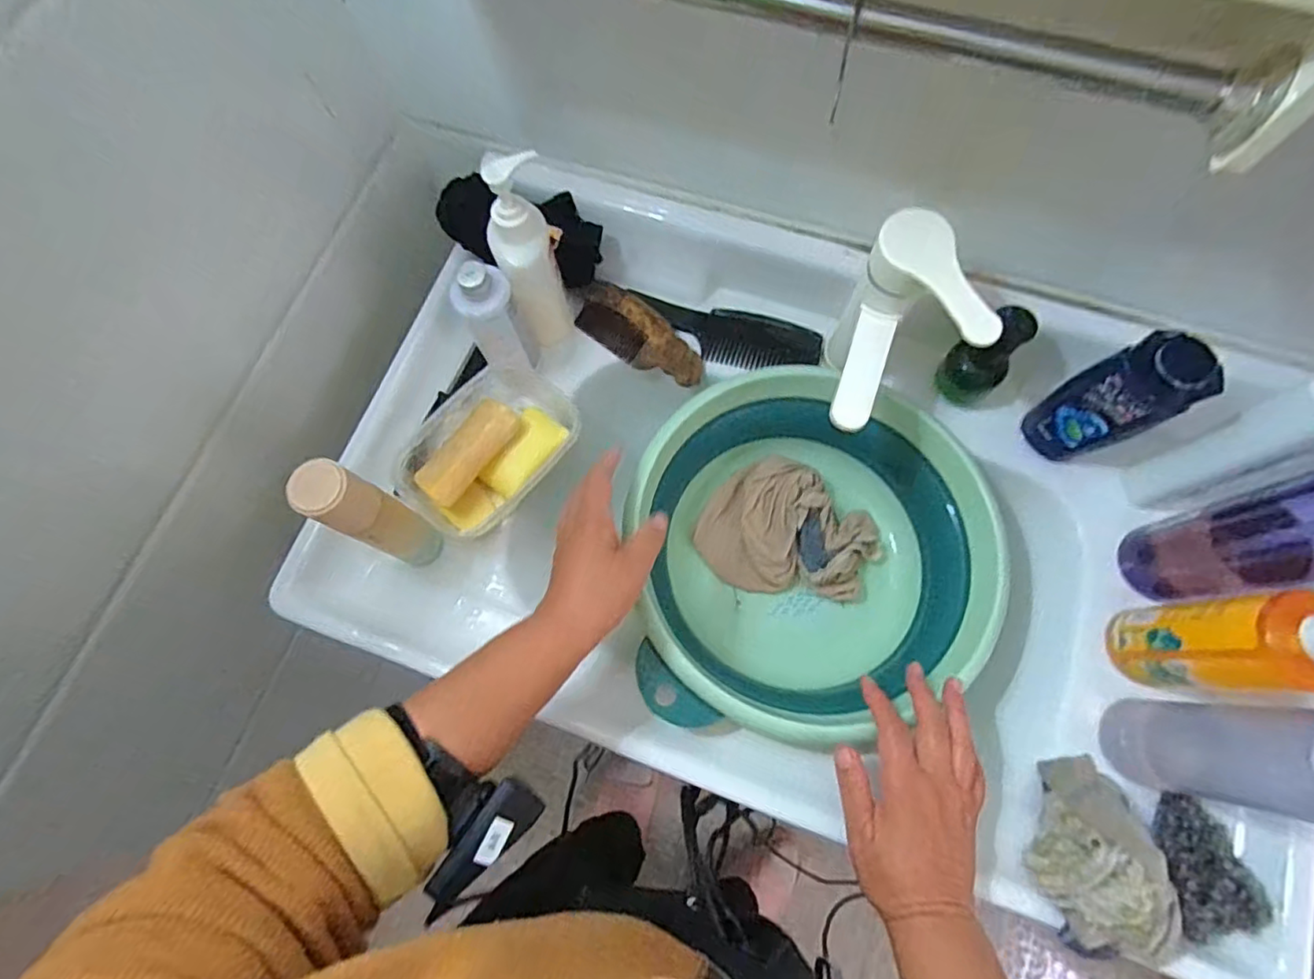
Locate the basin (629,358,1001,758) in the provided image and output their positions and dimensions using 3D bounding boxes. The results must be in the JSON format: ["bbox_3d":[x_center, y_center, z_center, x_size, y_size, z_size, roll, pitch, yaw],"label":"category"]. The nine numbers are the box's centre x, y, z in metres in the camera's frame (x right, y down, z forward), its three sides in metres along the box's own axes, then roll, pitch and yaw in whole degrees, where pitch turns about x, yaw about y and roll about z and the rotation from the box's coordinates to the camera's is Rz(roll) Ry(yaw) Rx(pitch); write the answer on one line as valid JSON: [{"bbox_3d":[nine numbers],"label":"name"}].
[{"bbox_3d":[0.133,0.053,0.543,0.293,0.113,0.295,0,74,2],"label":"basin"}]

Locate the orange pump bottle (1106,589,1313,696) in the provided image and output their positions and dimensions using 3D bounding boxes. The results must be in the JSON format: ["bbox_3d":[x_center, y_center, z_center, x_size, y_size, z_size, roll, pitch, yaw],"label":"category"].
[{"bbox_3d":[0.397,0.103,0.402,0.057,0.197,0.061,4,74,3],"label":"orange pump bottle"}]

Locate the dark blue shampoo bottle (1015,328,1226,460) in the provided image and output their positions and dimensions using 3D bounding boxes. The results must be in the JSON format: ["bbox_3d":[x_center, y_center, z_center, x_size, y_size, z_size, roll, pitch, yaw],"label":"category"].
[{"bbox_3d":[0.351,-0.066,0.475,0.032,0.162,0.056,-44,77,-10],"label":"dark blue shampoo bottle"}]

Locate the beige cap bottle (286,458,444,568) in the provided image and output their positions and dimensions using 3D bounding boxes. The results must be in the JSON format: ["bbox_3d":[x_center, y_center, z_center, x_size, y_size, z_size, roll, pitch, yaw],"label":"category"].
[{"bbox_3d":[-0.212,0.020,0.452,0.037,0.145,0.041,28,77,9],"label":"beige cap bottle"}]

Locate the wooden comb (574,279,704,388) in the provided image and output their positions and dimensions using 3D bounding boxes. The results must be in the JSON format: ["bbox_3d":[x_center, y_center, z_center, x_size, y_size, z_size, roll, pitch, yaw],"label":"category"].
[{"bbox_3d":[-0.018,-0.152,0.600,0.147,0.017,0.055,36,107,9],"label":"wooden comb"}]

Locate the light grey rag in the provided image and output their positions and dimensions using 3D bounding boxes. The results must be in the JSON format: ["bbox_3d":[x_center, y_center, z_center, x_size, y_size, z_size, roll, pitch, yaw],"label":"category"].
[{"bbox_3d":[0.304,0.255,0.422,0.077,0.064,0.113,-1,74,2],"label":"light grey rag"}]

